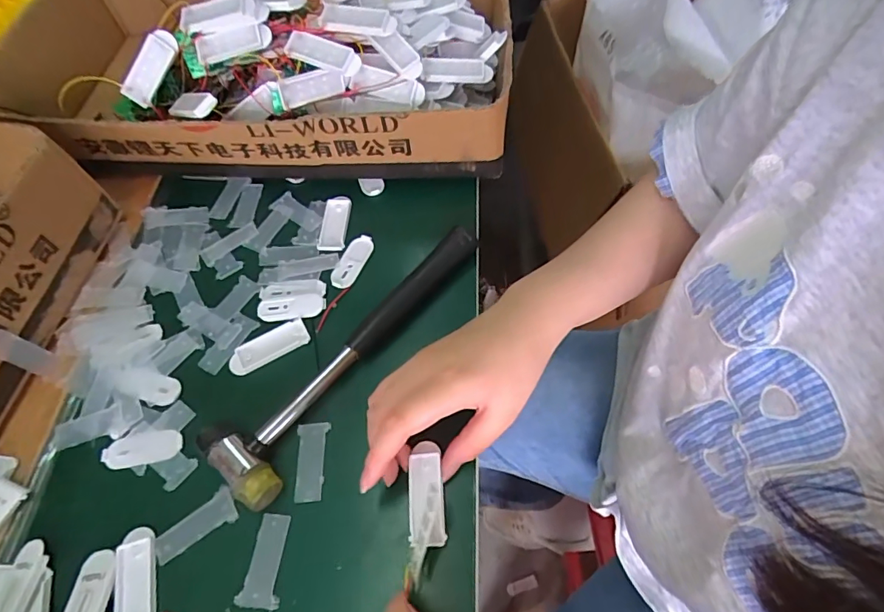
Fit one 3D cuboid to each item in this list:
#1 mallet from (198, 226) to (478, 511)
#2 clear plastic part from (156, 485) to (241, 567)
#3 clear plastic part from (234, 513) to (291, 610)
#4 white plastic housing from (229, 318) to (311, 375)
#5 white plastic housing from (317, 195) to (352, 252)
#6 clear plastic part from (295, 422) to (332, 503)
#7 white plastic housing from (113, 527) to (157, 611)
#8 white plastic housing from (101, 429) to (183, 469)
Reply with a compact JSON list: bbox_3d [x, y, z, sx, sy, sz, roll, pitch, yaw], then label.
[{"bbox_3d":[-0.064,0.021,0.328,0.055,0.026,0.230,31,67,20],"label":"mallet"},{"bbox_3d":[-0.148,0.131,0.286,0.048,0.004,0.021,-32,63,-14],"label":"clear plastic part"},{"bbox_3d":[-0.101,0.145,0.276,0.023,0.004,0.047,2,60,5],"label":"clear plastic part"},{"bbox_3d":[-0.125,0.029,0.344,0.057,0.007,0.022,-28,62,-11],"label":"white plastic housing"},{"bbox_3d":[-0.088,-0.067,0.393,0.021,0.008,0.053,-1,60,4],"label":"white plastic housing"},{"bbox_3d":[-0.082,0.098,0.303,0.020,0.004,0.047,-6,60,1],"label":"clear plastic part"},{"bbox_3d":[-0.174,0.157,0.271,0.022,0.004,0.056,-18,60,-6],"label":"white plastic housing"},{"bbox_3d":[-0.195,0.093,0.311,0.049,0.006,0.020,-12,60,-3],"label":"white plastic housing"}]

